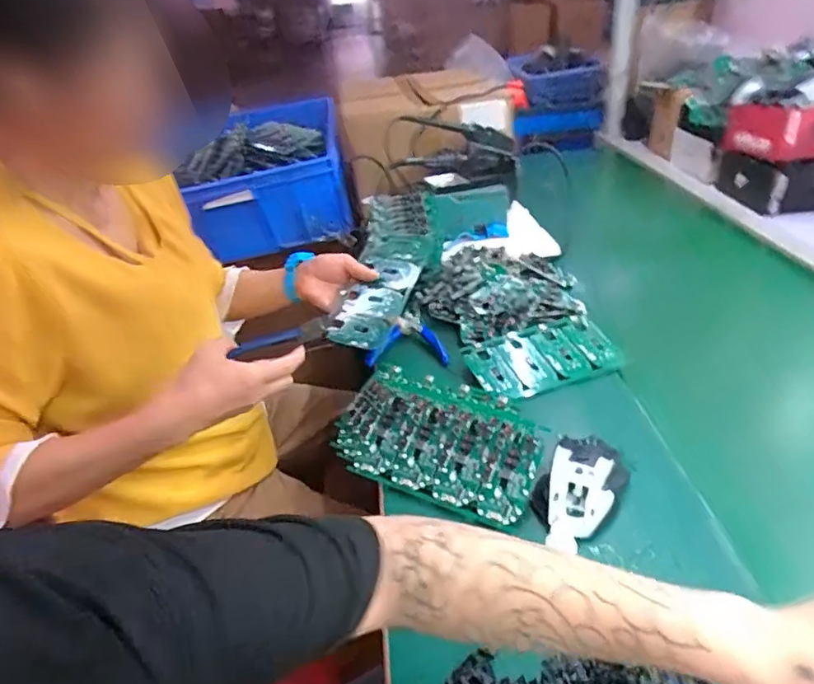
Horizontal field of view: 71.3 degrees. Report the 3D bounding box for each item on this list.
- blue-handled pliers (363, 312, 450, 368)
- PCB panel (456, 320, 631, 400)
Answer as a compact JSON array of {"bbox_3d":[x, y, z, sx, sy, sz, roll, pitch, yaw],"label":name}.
[{"bbox_3d":[0.008,-0.013,0.805,0.110,0.034,0.119,3,32,12],"label":"blue-handled pliers"},{"bbox_3d":[0.180,0.015,0.739,0.196,0.014,0.108,-14,33,-16],"label":"PCB panel"}]

